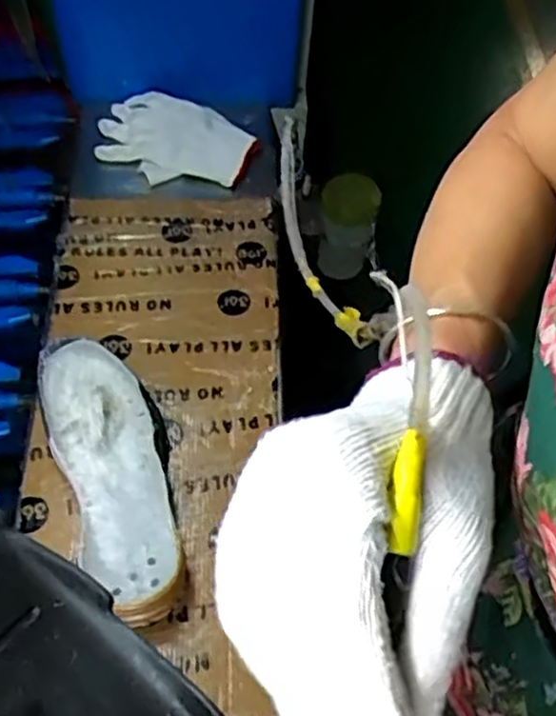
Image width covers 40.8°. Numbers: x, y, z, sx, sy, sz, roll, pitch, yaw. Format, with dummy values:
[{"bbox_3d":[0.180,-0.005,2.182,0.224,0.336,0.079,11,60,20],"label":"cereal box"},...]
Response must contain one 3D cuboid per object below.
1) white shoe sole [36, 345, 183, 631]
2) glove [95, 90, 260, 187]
[{"bbox_3d":[-0.138,0.105,0.649,0.092,0.067,0.258,-17,59,-14],"label":"white shoe sole"},{"bbox_3d":[-0.125,-0.276,0.926,0.200,0.035,0.134,6,56,1],"label":"glove"}]

